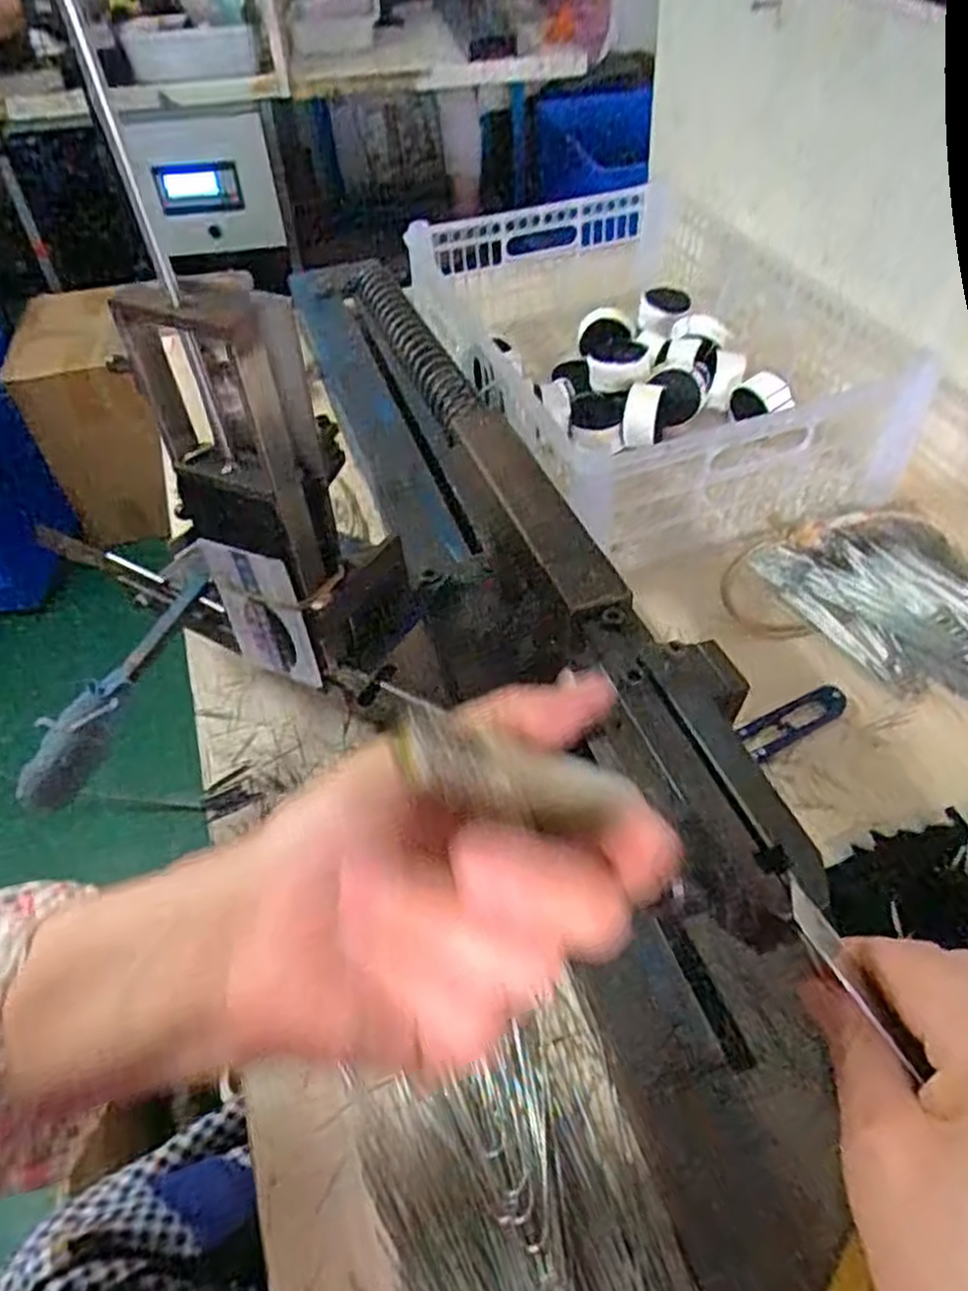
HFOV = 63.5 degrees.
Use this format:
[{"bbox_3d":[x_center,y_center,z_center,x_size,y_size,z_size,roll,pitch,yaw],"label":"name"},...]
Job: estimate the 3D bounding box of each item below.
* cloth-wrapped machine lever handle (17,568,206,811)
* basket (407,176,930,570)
[{"bbox_3d":[-0.194,0.022,0.425,0.034,0.026,0.150,15,51,17],"label":"cloth-wrapped machine lever handle"},{"bbox_3d":[0.135,-0.256,0.670,0.289,0.123,0.383,-17,49,-11],"label":"basket"}]

